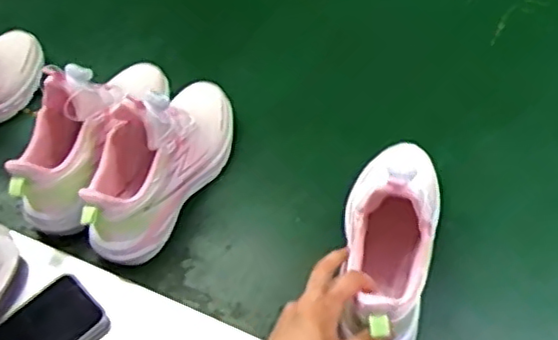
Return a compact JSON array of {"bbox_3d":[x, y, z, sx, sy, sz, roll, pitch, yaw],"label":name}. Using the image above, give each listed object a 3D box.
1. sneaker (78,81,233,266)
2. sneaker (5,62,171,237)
[{"bbox_3d":[-0.131,-0.024,0.698,0.090,0.140,0.248,23,58,18],"label":"sneaker"},{"bbox_3d":[-0.221,-0.057,0.720,0.097,0.117,0.234,8,54,8],"label":"sneaker"}]

